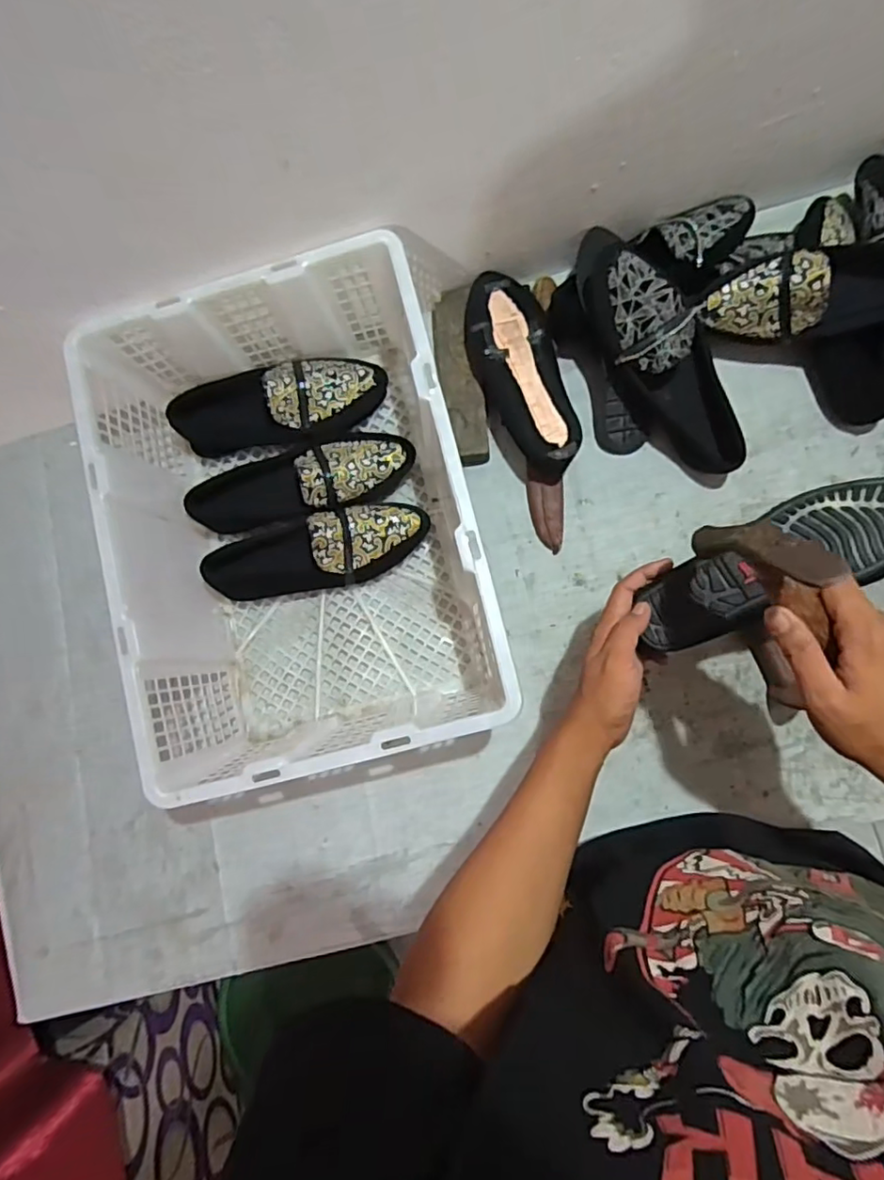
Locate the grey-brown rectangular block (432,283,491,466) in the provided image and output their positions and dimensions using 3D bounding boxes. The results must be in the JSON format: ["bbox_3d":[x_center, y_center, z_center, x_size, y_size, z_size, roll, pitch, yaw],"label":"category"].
[{"bbox_3d":[0.021,-0.243,0.687,0.048,0.030,0.202,-7,83,6],"label":"grey-brown rectangular block"}]

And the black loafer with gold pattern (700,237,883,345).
[{"bbox_3d":[0.388,-0.304,0.603,0.225,0.071,0.079,-10,83,5],"label":"black loafer with gold pattern"}]

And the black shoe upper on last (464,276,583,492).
[{"bbox_3d":[0.088,-0.239,0.666,0.088,0.063,0.234,-20,82,4],"label":"black shoe upper on last"}]

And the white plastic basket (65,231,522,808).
[{"bbox_3d":[-0.142,-0.069,0.624,0.346,0.159,0.473,-14,82,5],"label":"white plastic basket"}]

